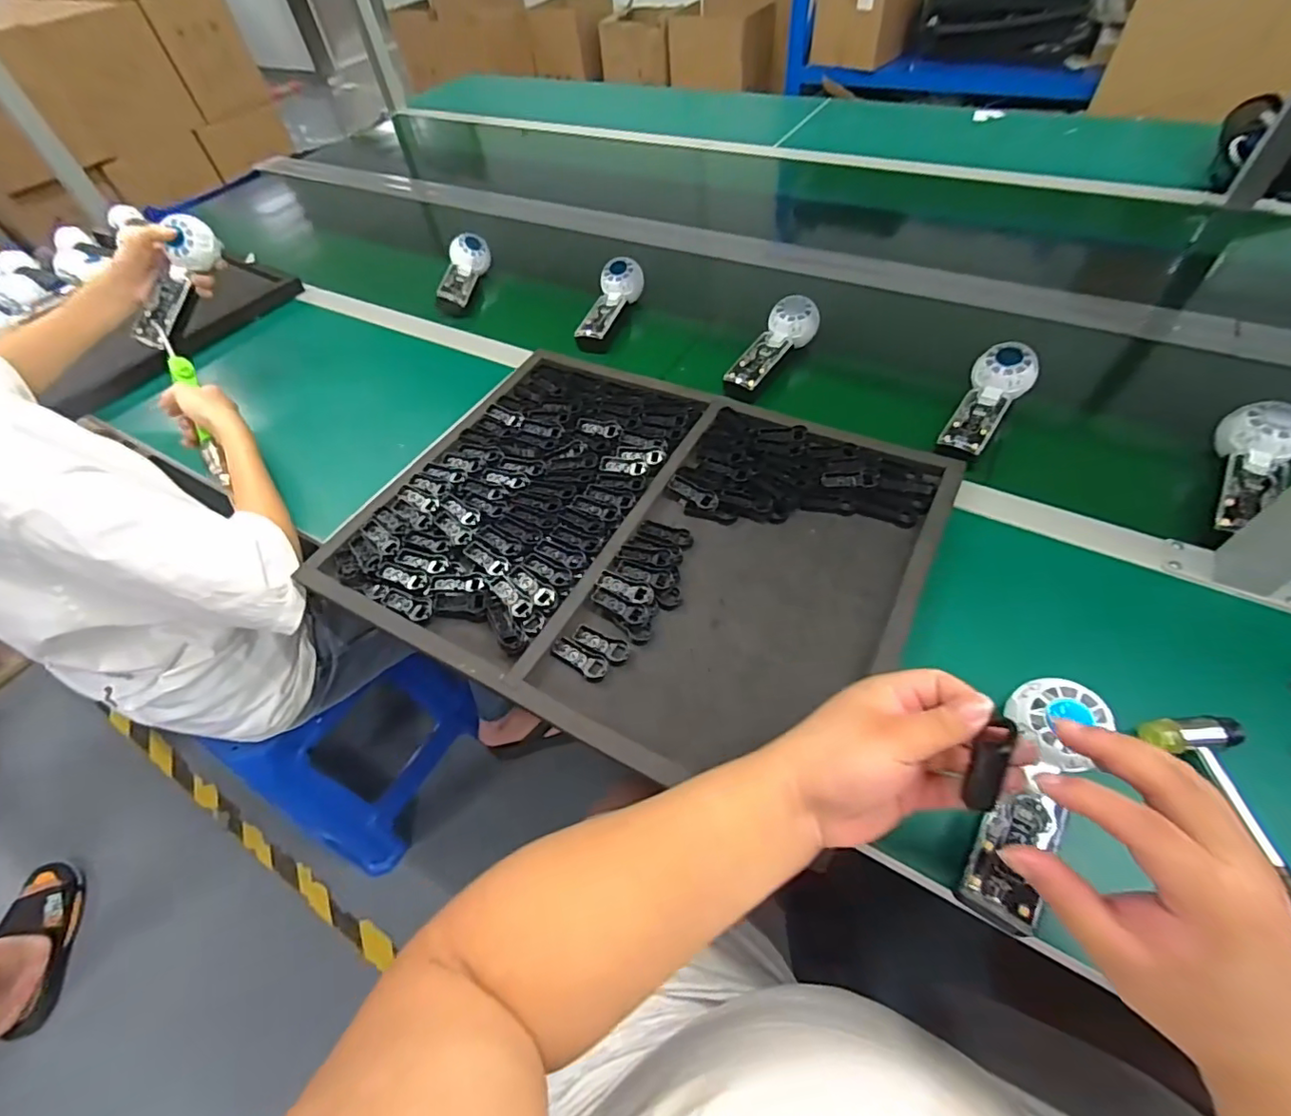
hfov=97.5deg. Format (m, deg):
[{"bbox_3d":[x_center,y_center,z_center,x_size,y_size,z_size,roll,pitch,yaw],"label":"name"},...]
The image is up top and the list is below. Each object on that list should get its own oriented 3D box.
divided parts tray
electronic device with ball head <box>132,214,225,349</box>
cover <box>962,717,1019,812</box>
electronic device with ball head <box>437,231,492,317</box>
[{"bbox_3d":[-0.015,-0.028,0.584,0.546,0.034,0.411,21,58,21],"label":"divided parts tray"},{"bbox_3d":[-0.602,-0.348,0.727,0.060,0.053,0.173,33,94,27],"label":"electronic device with ball head"},{"bbox_3d":[0.194,0.116,0.317,0.016,0.013,0.053,16,97,17],"label":"cover"},{"bbox_3d":[-0.291,-0.450,0.899,0.057,0.055,0.167,-1,53,5],"label":"electronic device with ball head"}]

